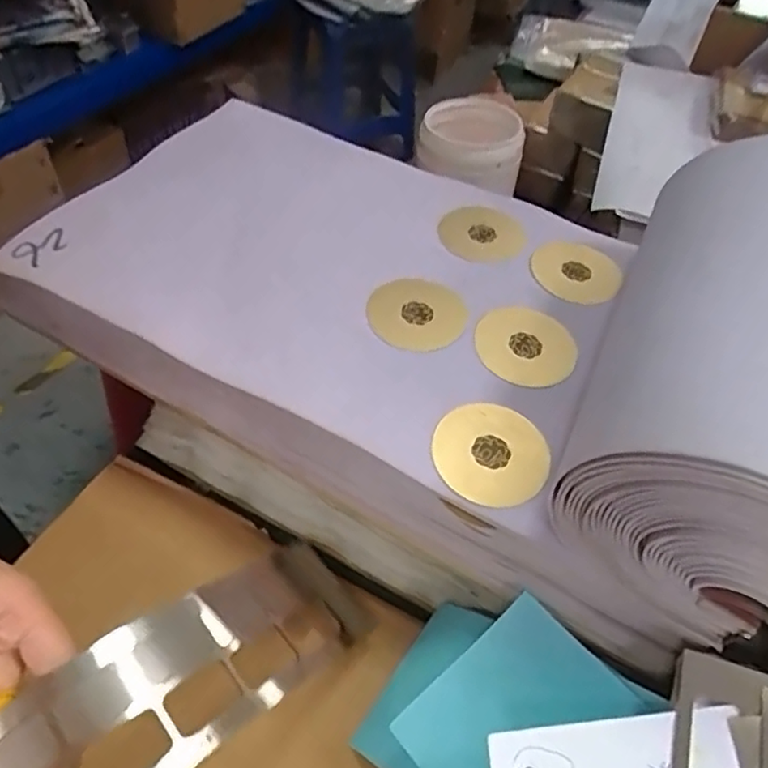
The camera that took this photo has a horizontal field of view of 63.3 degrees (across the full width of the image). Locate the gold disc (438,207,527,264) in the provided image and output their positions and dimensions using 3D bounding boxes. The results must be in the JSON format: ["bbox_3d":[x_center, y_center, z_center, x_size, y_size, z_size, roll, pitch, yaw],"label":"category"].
[{"bbox_3d":[0.070,-0.104,0.435,0.061,0.009,0.053,-17,55,-17],"label":"gold disc"}]

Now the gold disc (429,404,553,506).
[{"bbox_3d":[0.054,0.035,0.317,0.058,0.005,0.055,2,58,-4],"label":"gold disc"}]

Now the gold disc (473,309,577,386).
[{"bbox_3d":[0.083,-0.024,0.365,0.057,0.004,0.058,3,52,-3],"label":"gold disc"}]

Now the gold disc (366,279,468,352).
[{"bbox_3d":[0.019,-0.042,0.375,0.059,0.006,0.052,17,52,8],"label":"gold disc"}]

